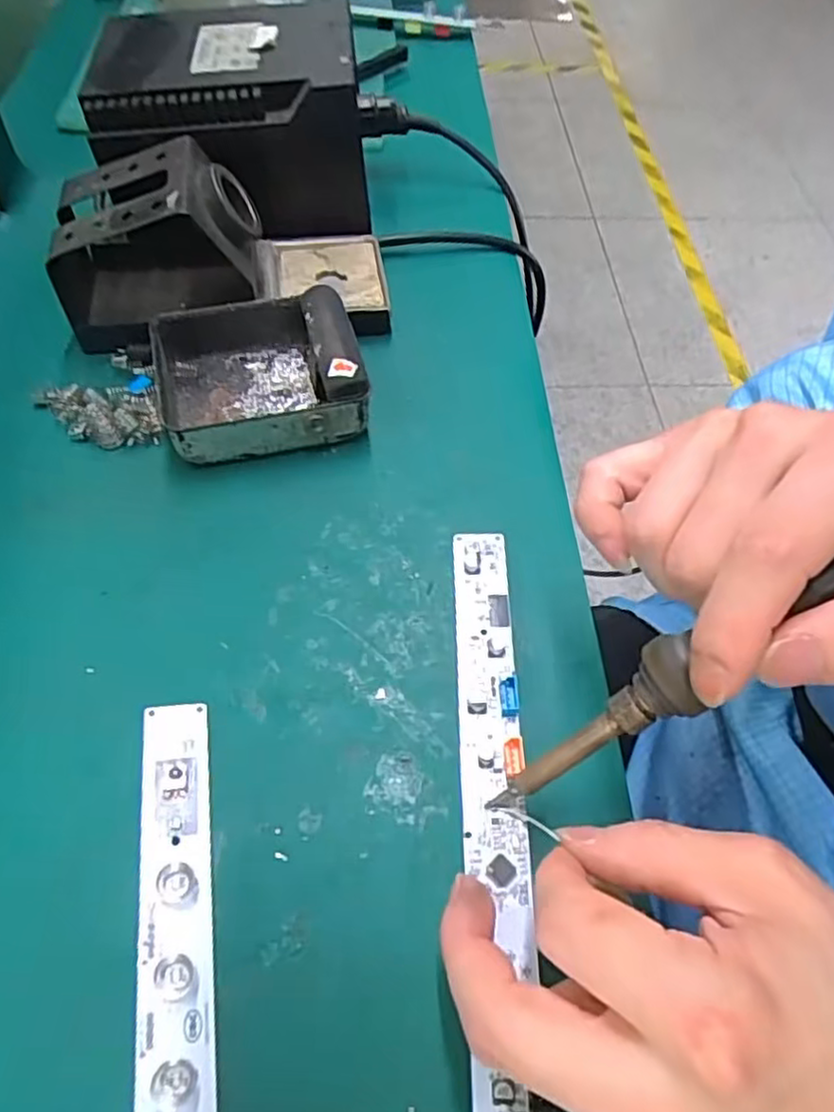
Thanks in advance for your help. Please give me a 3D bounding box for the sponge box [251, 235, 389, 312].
[{"bbox_3d":[-0.054,-0.152,0.388,0.071,0.020,0.061,-7,57,-8],"label":"sponge box"}]

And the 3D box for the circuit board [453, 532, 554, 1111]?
[{"bbox_3d":[0.027,0.112,0.214,0.022,0.009,0.287,1,57,-1],"label":"circuit board"}]

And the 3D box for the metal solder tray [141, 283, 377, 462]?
[{"bbox_3d":[-0.076,-0.086,0.330,0.093,0.037,0.076,-11,58,-10],"label":"metal solder tray"}]

